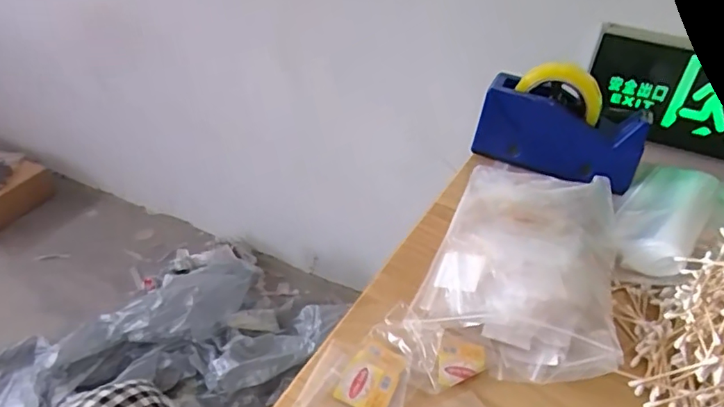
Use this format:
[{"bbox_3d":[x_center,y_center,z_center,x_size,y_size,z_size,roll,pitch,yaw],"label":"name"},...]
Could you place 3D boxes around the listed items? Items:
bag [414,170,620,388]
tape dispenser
[{"bbox_3d":[0.169,0.048,0.536,0.167,0.052,0.277,17,40,16],"label":"bag"},{"bbox_3d":[0.255,-0.101,0.670,0.200,0.125,0.061,23,42,22],"label":"tape dispenser"}]

